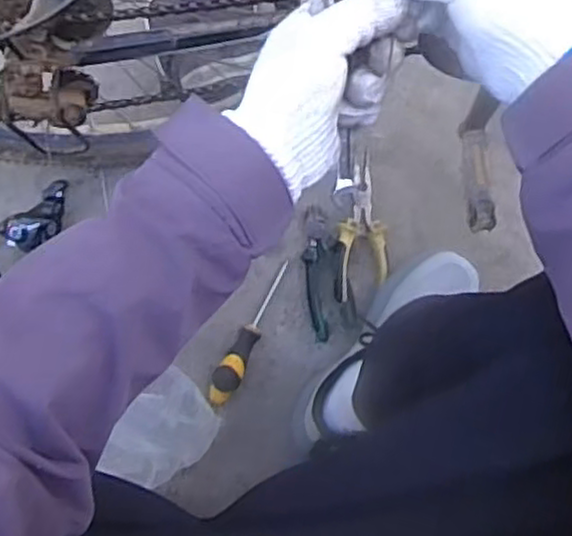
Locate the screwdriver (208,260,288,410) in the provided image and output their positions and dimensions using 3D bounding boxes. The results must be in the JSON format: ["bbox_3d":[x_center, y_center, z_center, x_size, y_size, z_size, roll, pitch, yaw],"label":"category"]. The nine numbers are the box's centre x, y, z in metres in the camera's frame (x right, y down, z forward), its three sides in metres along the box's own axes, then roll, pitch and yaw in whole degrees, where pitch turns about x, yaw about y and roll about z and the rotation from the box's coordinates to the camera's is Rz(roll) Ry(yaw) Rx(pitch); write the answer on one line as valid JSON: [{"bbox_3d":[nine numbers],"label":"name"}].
[{"bbox_3d":[-0.046,0.084,0.944,0.033,0.028,0.196,27,89,4],"label":"screwdriver"}]

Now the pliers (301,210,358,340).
[{"bbox_3d":[0.046,0.007,0.958,0.053,0.018,0.166,-14,87,2],"label":"pliers"}]

